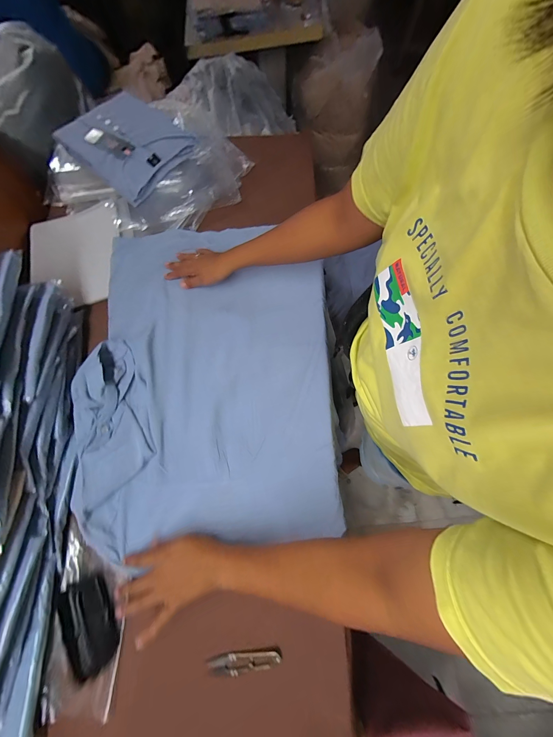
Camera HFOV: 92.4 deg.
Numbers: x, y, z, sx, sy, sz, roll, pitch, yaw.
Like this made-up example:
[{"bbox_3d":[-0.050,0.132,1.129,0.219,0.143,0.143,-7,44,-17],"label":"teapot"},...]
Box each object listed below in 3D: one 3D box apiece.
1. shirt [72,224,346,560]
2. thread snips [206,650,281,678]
[{"bbox_3d":[-0.115,-0.021,0.485,0.421,0.035,0.575,-1,72,-1],"label":"shirt"},{"bbox_3d":[-0.045,0.405,0.364,0.098,0.010,0.022,-6,72,-3],"label":"thread snips"}]

